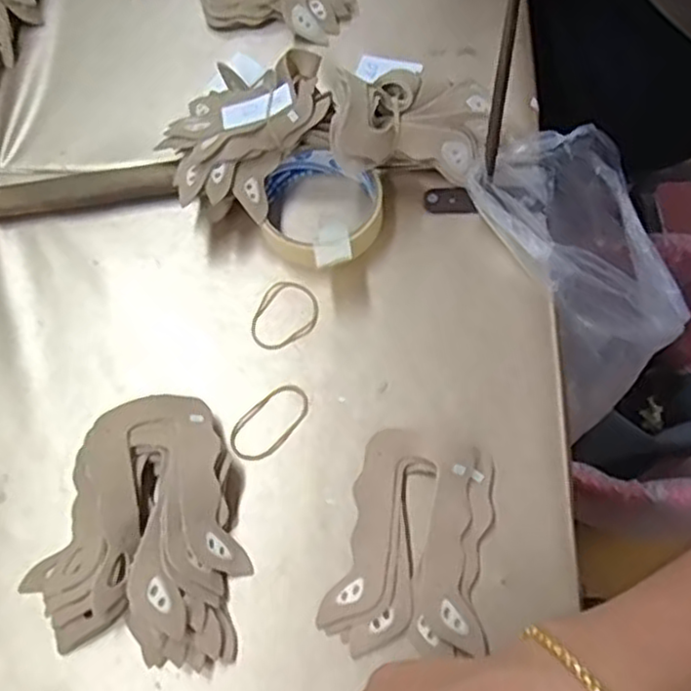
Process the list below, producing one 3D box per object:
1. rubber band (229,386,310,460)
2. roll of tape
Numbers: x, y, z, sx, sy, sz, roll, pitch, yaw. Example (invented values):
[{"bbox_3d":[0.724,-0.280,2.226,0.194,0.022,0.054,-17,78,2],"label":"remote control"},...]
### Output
[{"bbox_3d":[-0.046,0.047,0.443,0.056,0.004,0.030,-40,68,-16],"label":"rubber band"},{"bbox_3d":[-0.019,-0.094,0.496,0.084,0.027,0.086,-1,63,3],"label":"roll of tape"}]

